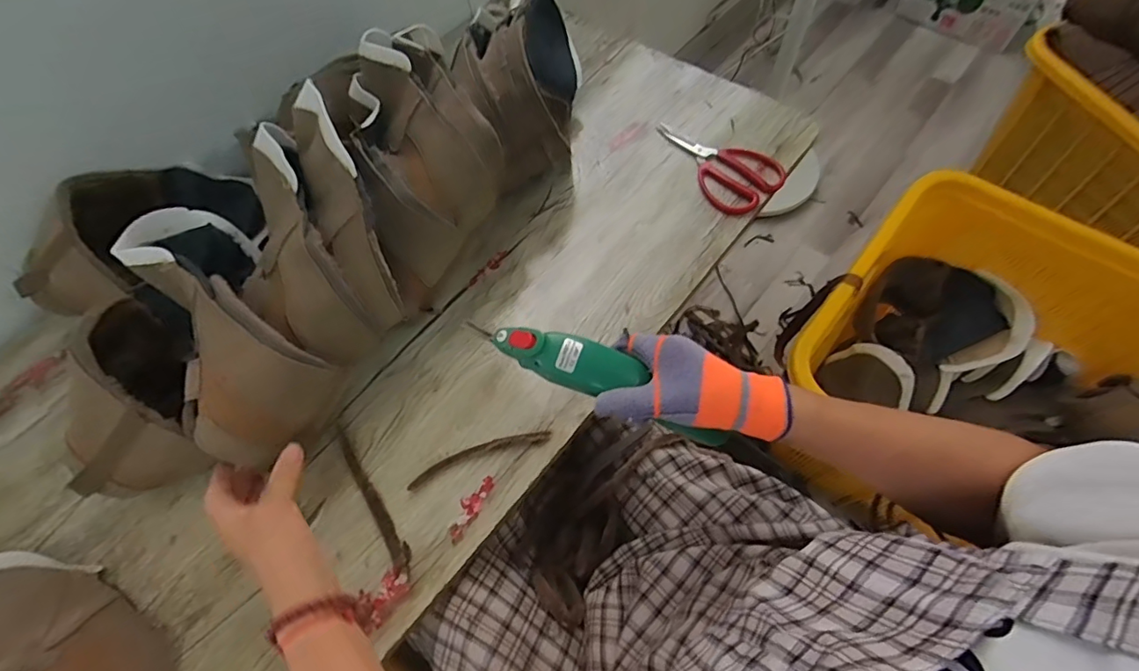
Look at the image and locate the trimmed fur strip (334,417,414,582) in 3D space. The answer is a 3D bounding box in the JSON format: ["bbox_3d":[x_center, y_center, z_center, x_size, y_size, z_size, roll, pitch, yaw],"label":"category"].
[{"bbox_3d":[-0.192,0.153,0.503,0.016,0.009,0.167,-33,63,-15],"label":"trimmed fur strip"}]

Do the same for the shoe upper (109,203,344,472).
[{"bbox_3d":[-0.315,-0.013,0.492,0.114,0.110,0.260,-31,74,-14],"label":"shoe upper"}]

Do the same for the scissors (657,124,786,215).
[{"bbox_3d":[0.189,-0.235,0.693,0.103,0.013,0.183,-35,64,-16],"label":"scissors"}]

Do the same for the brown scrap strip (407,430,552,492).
[{"bbox_3d":[-0.089,0.118,0.518,0.143,0.008,0.019,-20,61,-8],"label":"brown scrap strip"}]

